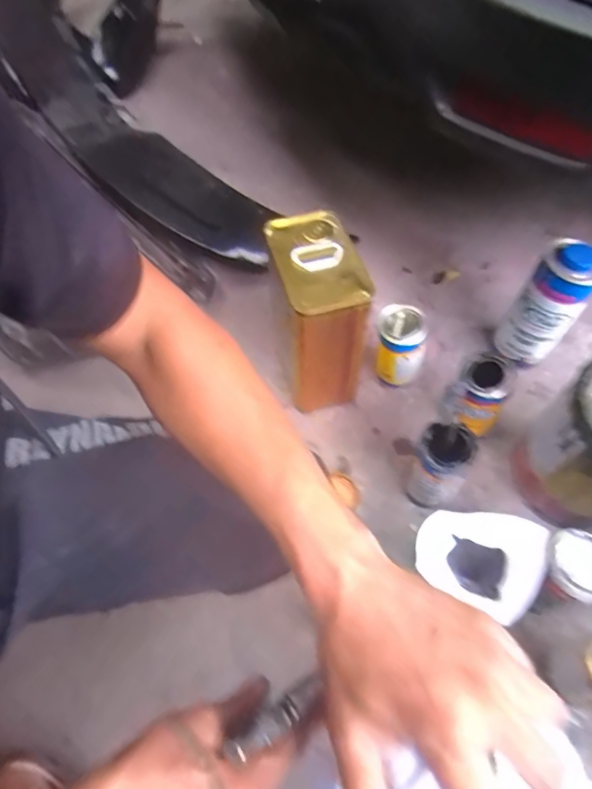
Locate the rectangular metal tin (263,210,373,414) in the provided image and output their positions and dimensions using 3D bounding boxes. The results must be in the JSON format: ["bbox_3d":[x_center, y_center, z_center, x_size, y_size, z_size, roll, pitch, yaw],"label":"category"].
[{"bbox_3d":[0.032,-0.112,0.725,0.109,0.256,0.168,-9,61,-3],"label":"rectangular metal tin"}]

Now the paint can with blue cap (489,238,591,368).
[{"bbox_3d":[0.372,-0.126,0.733,0.086,0.209,0.081,38,68,20],"label":"paint can with blue cap"}]

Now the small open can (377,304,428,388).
[{"bbox_3d":[0.161,-0.071,0.773,0.071,0.134,0.072,4,61,4],"label":"small open can"}]

